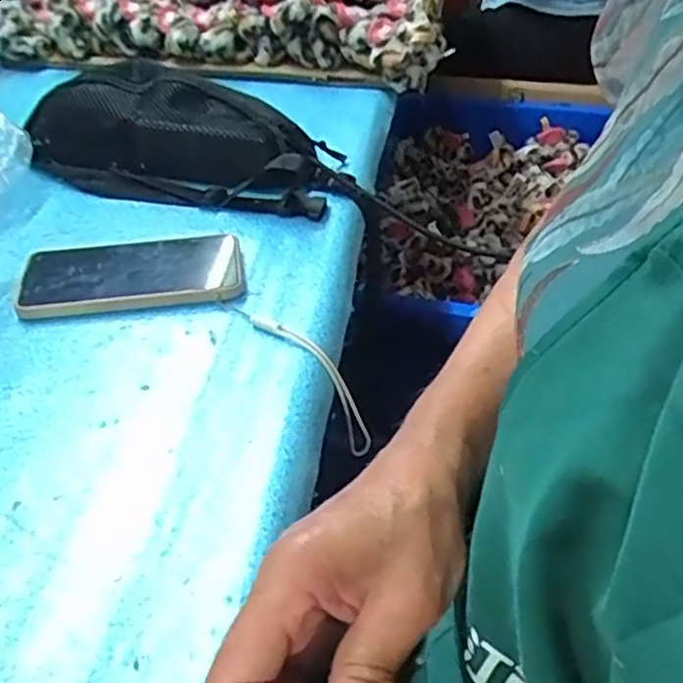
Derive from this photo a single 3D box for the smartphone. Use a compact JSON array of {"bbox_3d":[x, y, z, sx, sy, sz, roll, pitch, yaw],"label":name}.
[{"bbox_3d":[-0.159,-0.053,0.519,0.160,0.013,0.081,-8,42,-10],"label":"smartphone"}]

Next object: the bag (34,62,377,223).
[{"bbox_3d":[-0.146,-0.193,0.623,0.304,0.084,0.127,7,42,6],"label":"bag"}]

